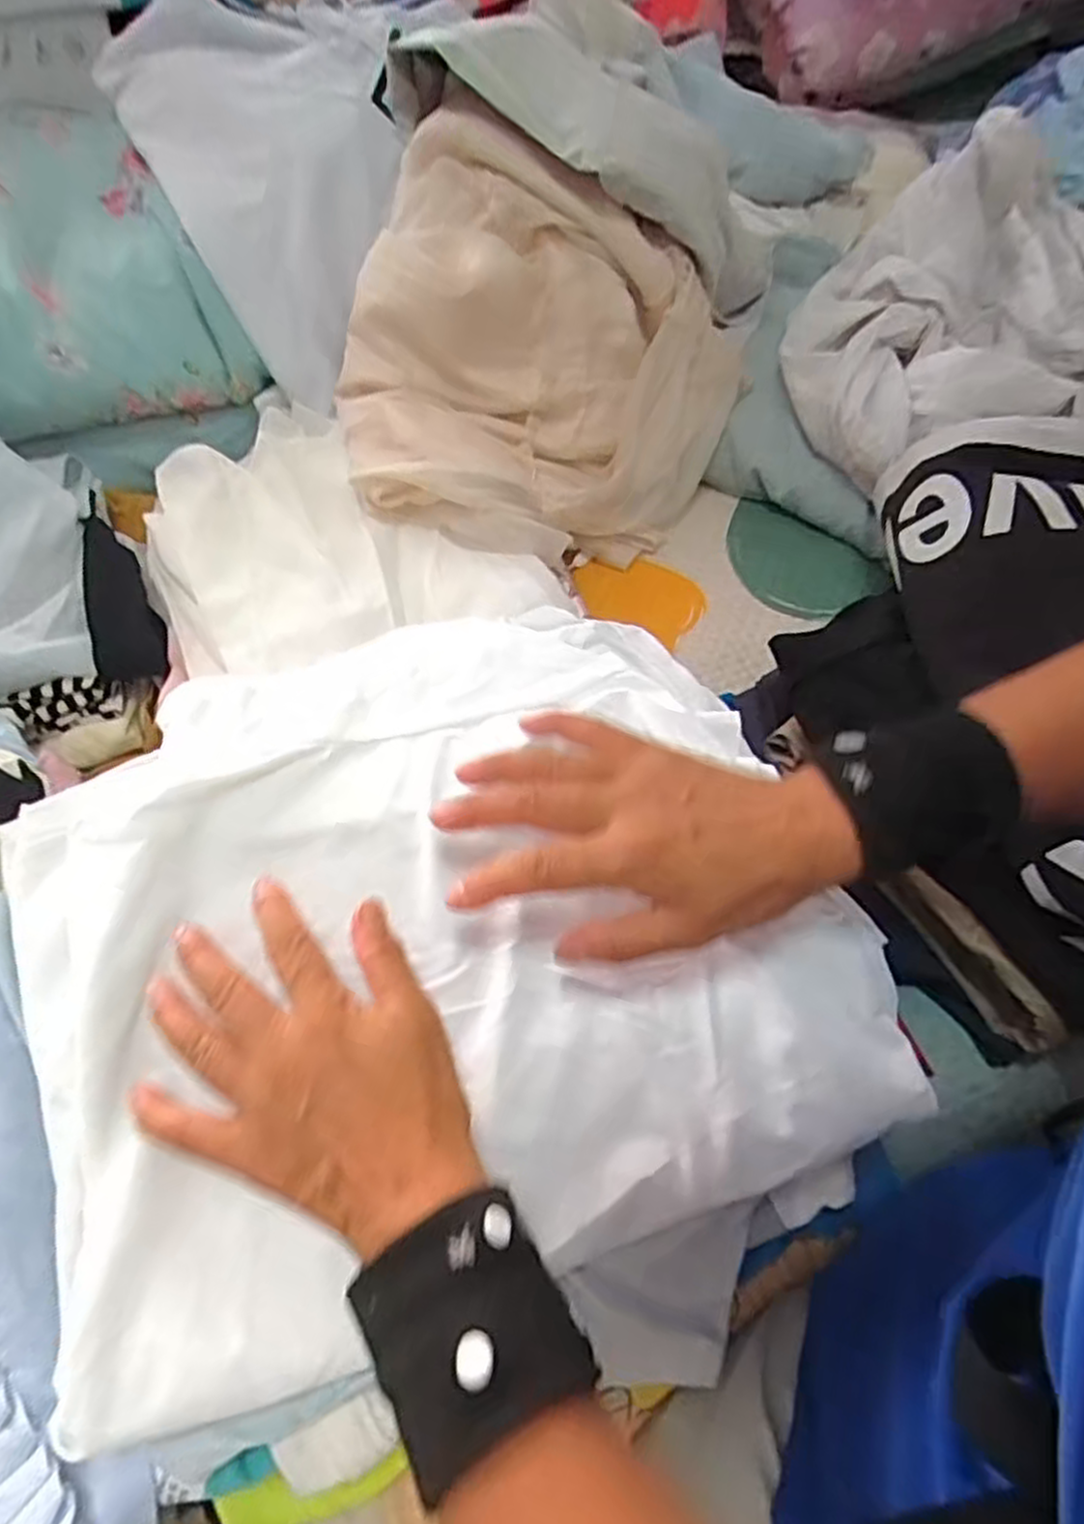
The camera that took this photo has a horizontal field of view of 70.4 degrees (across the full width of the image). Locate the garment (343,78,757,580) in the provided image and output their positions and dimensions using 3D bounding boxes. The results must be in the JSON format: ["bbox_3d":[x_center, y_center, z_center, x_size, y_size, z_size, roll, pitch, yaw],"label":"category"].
[{"bbox_3d":[-0.008,-0.315,0.603,0.260,0.204,0.296,24,61,18],"label":"garment"}]

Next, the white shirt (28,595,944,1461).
[{"bbox_3d":[-0.047,0.070,0.346,0.342,0.067,0.341,-19,57,-8],"label":"white shirt"}]

